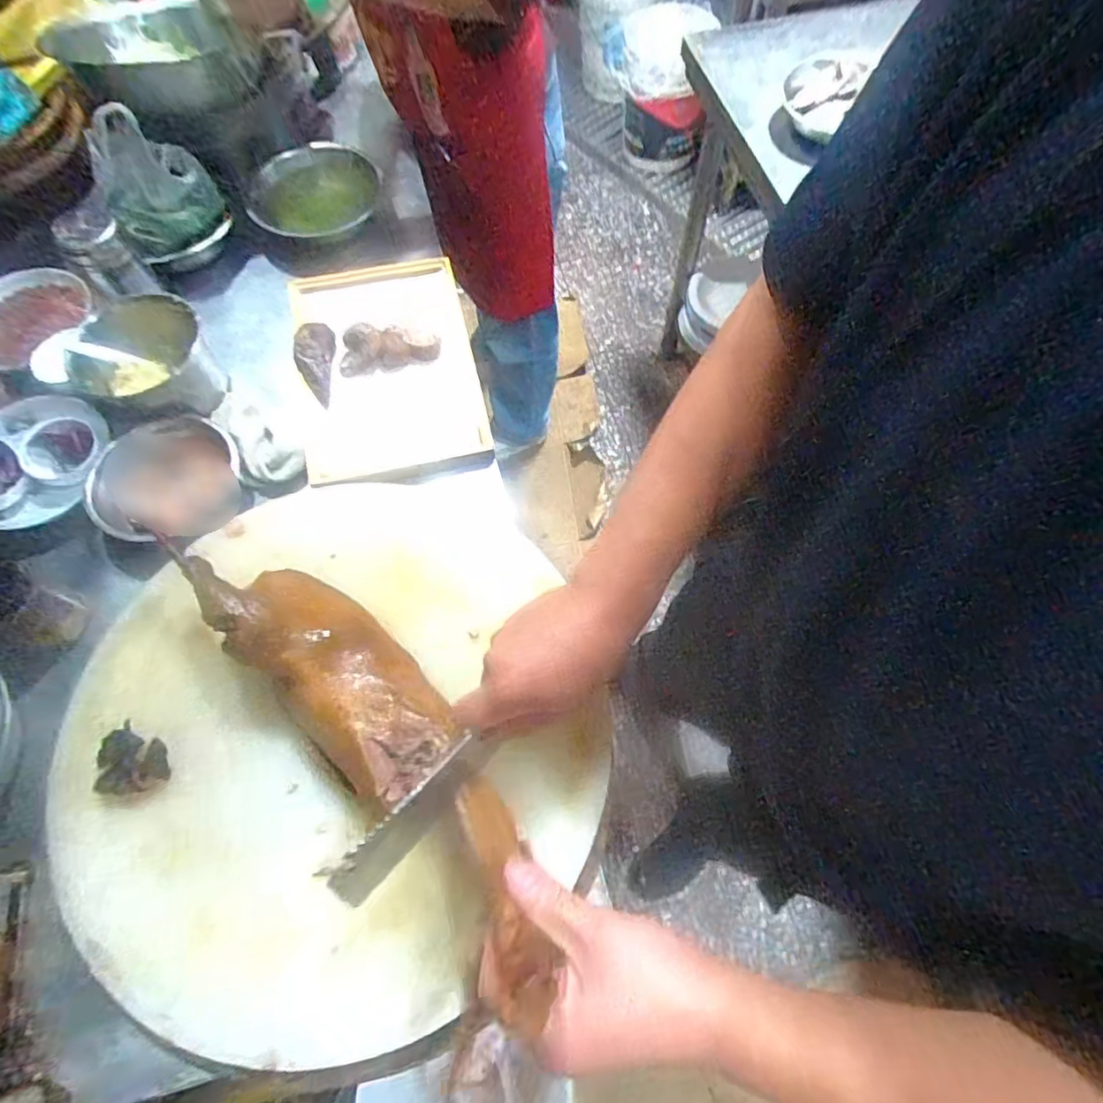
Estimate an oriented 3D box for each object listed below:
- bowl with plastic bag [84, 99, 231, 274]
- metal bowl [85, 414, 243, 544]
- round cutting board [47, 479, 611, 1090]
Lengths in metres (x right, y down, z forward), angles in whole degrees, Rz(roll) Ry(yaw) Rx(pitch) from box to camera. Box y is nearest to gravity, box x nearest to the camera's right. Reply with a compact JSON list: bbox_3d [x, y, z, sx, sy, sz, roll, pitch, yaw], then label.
[{"bbox_3d":[-0.529,-0.491,0.831,0.143,0.137,0.141,-28,69,-11],"label":"bowl with plastic bag"},{"bbox_3d":[-0.458,-0.082,0.732,0.153,0.056,0.170,32,71,13],"label":"metal bowl"},{"bbox_3d":[-0.186,0.149,0.519,0.455,0.035,0.462,0,67,1],"label":"round cutting board"}]

